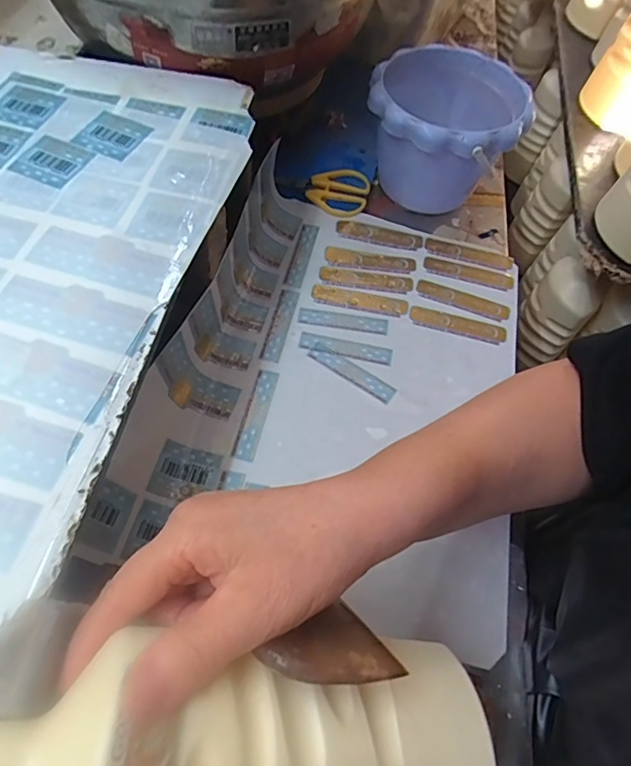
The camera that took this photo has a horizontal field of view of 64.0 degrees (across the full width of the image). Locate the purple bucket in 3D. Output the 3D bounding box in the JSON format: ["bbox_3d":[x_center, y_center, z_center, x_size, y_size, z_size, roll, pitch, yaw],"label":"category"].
[{"bbox_3d":[0.133,-0.257,0.538,0.146,0.124,0.154,4,60,-7],"label":"purple bucket"}]

